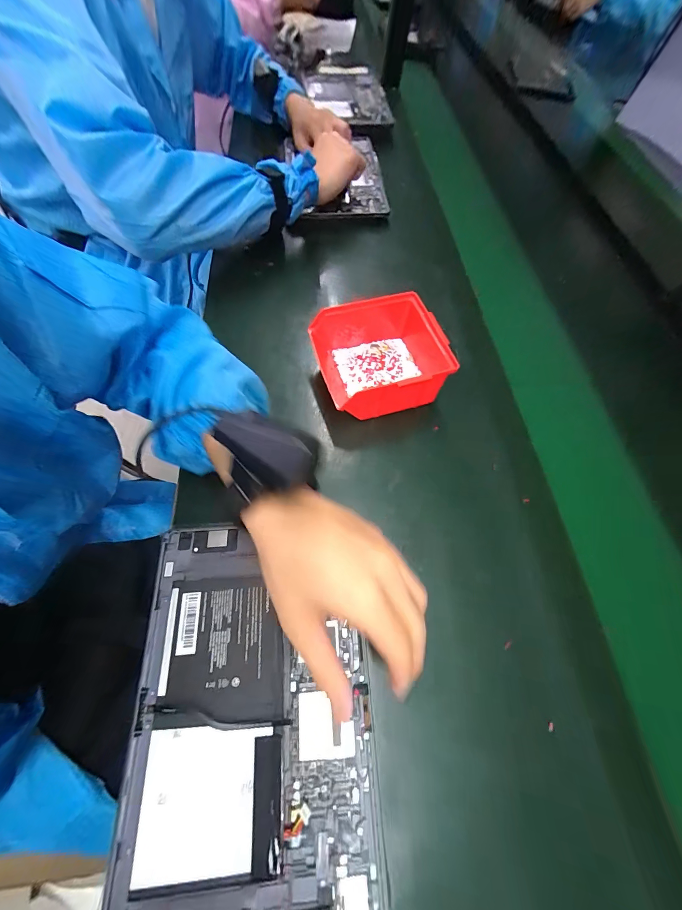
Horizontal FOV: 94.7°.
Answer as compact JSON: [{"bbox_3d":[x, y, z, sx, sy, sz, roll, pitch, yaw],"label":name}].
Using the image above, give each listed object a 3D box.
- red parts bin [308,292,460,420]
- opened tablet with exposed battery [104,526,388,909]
[{"bbox_3d":[0.049,-0.107,0.361,0.147,0.069,0.118,-14,67,-10],"label":"red parts bin"},{"bbox_3d":[-0.062,0.181,0.230,0.163,0.010,0.250,-3,66,-2],"label":"opened tablet with exposed battery"}]

